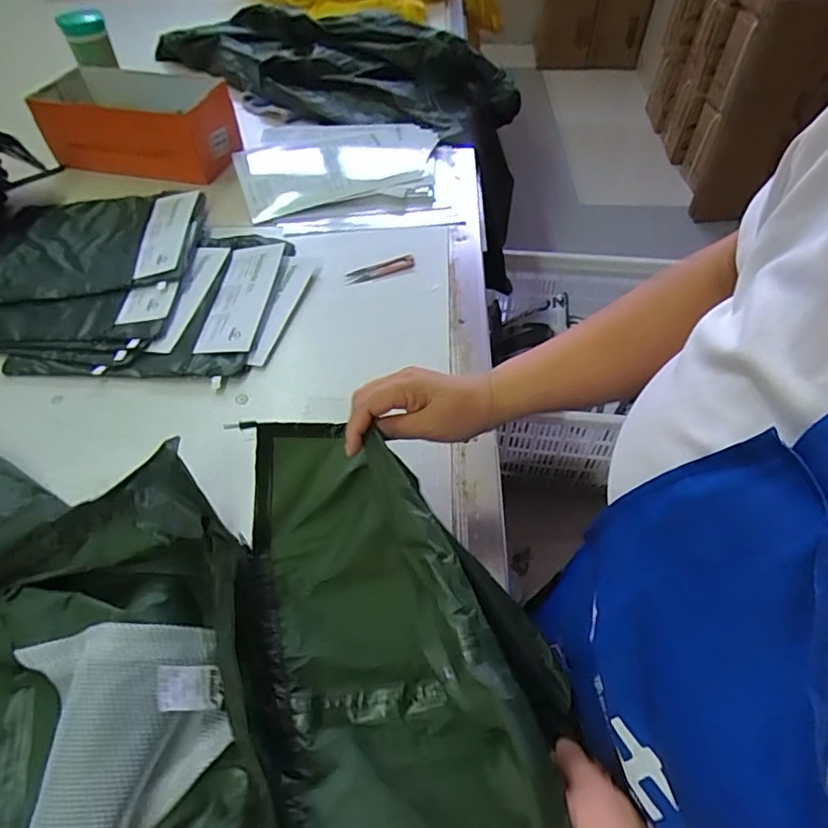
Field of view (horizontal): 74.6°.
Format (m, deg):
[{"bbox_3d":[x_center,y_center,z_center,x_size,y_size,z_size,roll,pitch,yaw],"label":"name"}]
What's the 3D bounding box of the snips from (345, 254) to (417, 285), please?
[{"bbox_3d":[-0.048,-0.208,0.778,0.101,0.006,0.025,-20,54,-15],"label":"snips"}]

